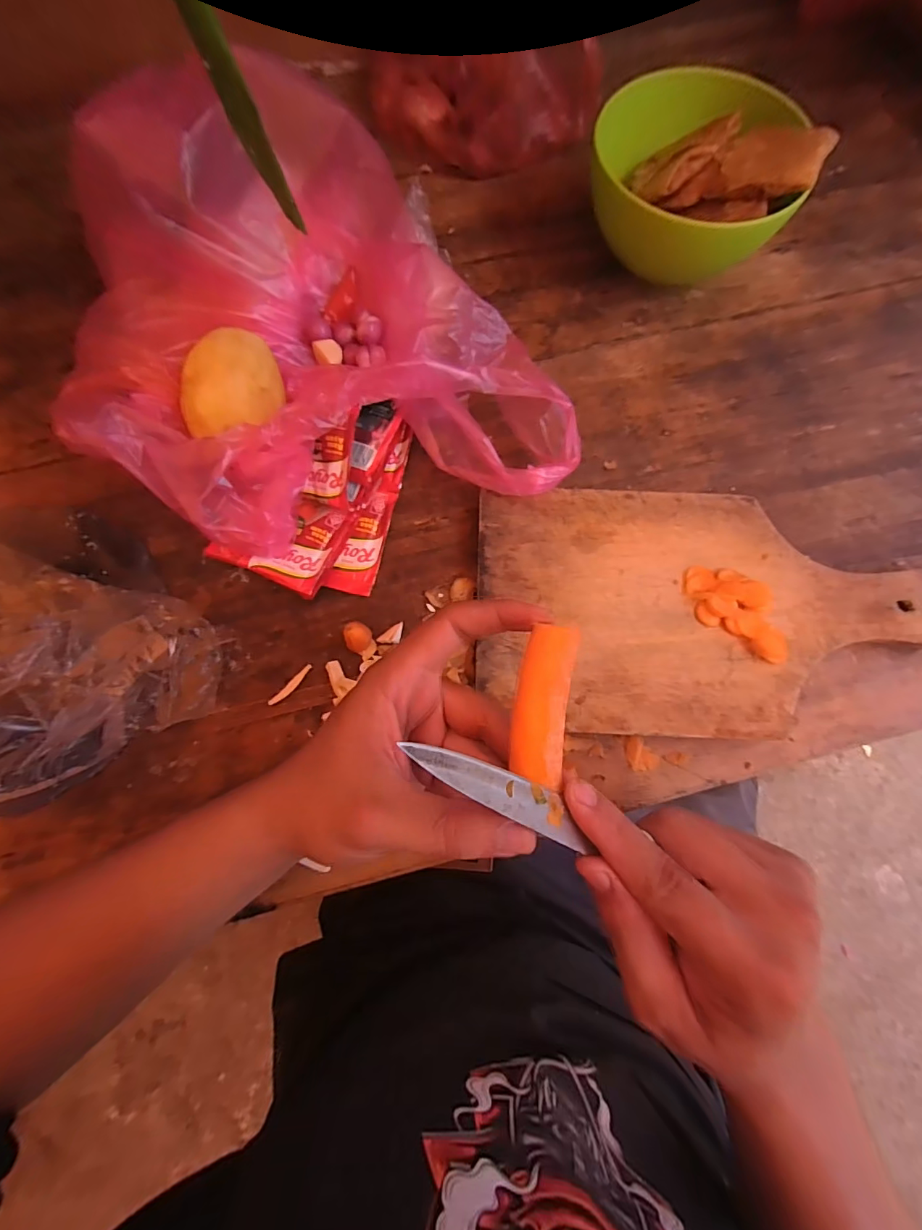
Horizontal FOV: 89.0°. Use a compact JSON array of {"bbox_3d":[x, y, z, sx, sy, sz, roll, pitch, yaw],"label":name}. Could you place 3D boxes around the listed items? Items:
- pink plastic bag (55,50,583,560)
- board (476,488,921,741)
[{"bbox_3d":[-0.095,-0.187,0.300,0.299,0.105,0.279,-13,77,-3],"label":"pink plastic bag"},{"bbox_3d":[0.153,-0.004,0.306,0.282,0.017,0.159,2,76,1],"label":"board"}]

